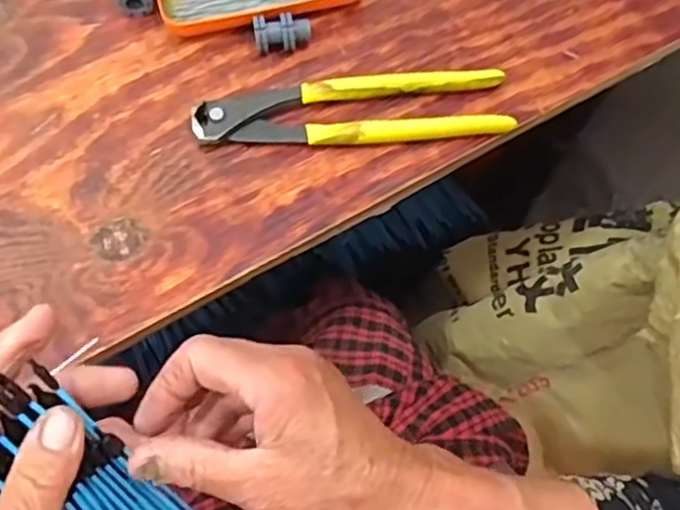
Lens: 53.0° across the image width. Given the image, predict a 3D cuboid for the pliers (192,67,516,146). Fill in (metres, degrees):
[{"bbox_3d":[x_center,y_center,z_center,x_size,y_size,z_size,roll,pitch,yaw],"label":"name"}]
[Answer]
[{"bbox_3d":[0.009,-0.094,0.441,0.199,0.019,0.050,-3,66,-2],"label":"pliers"}]

